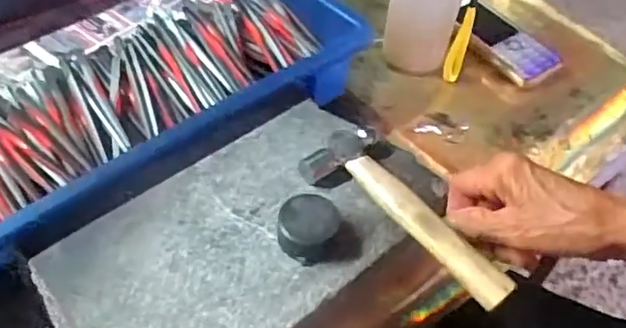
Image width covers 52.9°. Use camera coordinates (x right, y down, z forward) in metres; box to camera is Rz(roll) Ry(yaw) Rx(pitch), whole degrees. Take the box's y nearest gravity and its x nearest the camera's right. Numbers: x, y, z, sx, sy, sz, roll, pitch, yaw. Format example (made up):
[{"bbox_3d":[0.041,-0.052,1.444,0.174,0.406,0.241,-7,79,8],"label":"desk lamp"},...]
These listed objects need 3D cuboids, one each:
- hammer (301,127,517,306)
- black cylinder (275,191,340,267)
[{"bbox_3d":[0.060,0.033,0.398,0.054,0.015,0.149,-34,61,-29],"label":"hammer"},{"bbox_3d":[-0.003,0.039,0.385,0.035,0.020,0.038,16,50,9],"label":"black cylinder"}]

